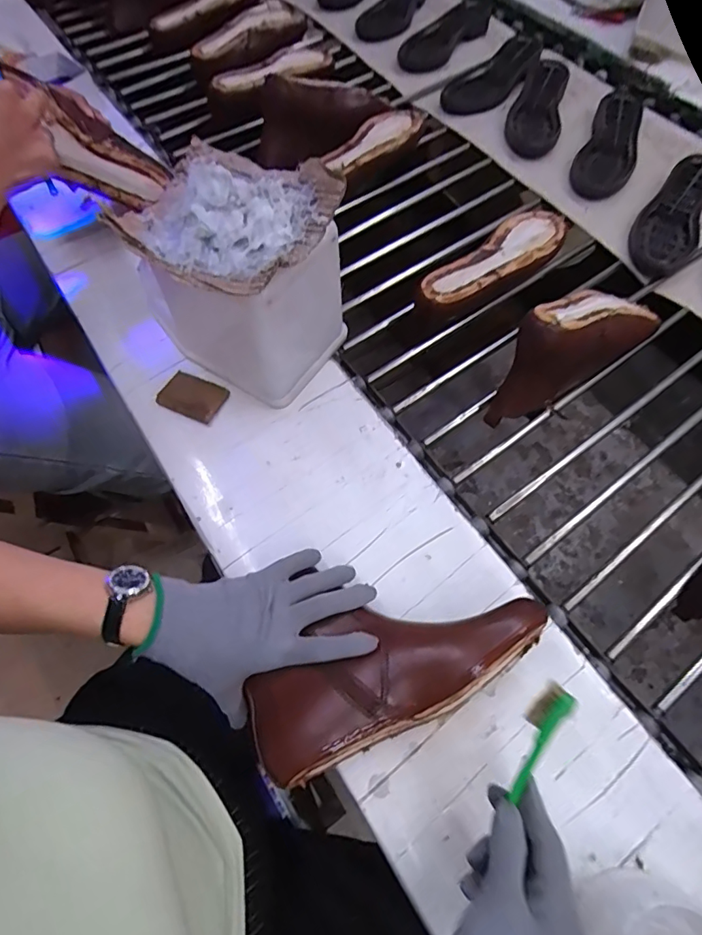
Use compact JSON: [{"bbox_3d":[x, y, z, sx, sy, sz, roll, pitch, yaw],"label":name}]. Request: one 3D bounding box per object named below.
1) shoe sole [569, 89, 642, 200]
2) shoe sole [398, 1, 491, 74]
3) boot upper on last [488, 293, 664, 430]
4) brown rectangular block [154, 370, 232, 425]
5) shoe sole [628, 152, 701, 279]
[{"bbox_3d":[0.446,-0.553,0.843,0.090,0.026,0.279,24,66,12],"label":"shoe sole"},{"bbox_3d":[0.200,-0.896,1.019,0.282,0.027,0.099,-41,70,-18],"label":"shoe sole"},{"bbox_3d":[0.267,-0.155,0.599,0.251,0.112,0.081,-32,67,-15],"label":"boot upper on last"},{"bbox_3d":[-0.183,-0.082,0.571,0.075,0.007,0.049,22,65,11],"label":"brown rectangular block"},{"bbox_3d":[0.496,-0.389,0.753,0.092,0.040,0.247,28,67,14],"label":"shoe sole"}]

